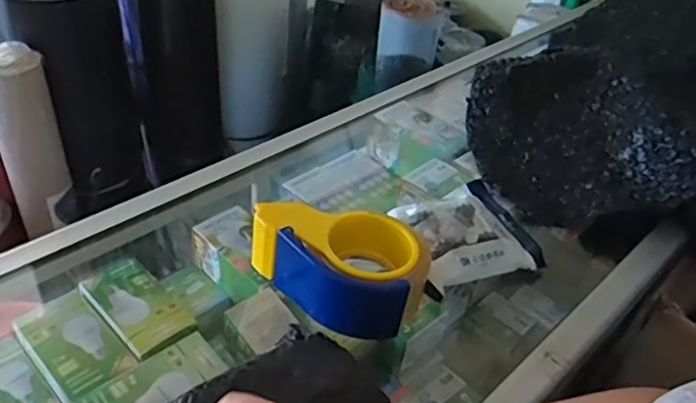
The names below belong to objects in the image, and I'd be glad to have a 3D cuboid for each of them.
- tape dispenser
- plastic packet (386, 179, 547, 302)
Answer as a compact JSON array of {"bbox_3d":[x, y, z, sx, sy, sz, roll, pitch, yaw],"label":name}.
[{"bbox_3d":[-0.004,0.055,0.494,0.143,0.062,0.087,2,39,-5],"label":"tape dispenser"},{"bbox_3d":[0.108,0.027,0.571,0.123,0.025,0.110,-13,43,-23],"label":"plastic packet"}]

